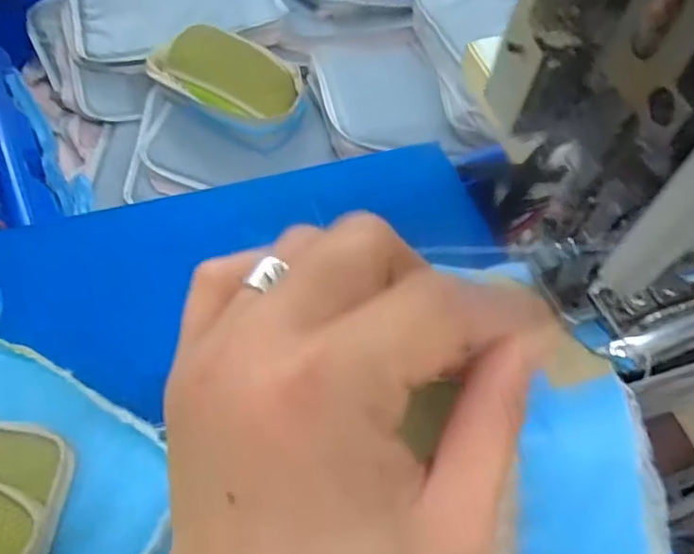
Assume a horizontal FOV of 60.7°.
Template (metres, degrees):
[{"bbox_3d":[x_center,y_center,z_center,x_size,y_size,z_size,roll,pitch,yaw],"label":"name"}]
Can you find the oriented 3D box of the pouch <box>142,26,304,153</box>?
[{"bbox_3d":[-0.161,-0.270,0.821,0.217,0.055,0.144,27,59,13],"label":"pouch"}]

